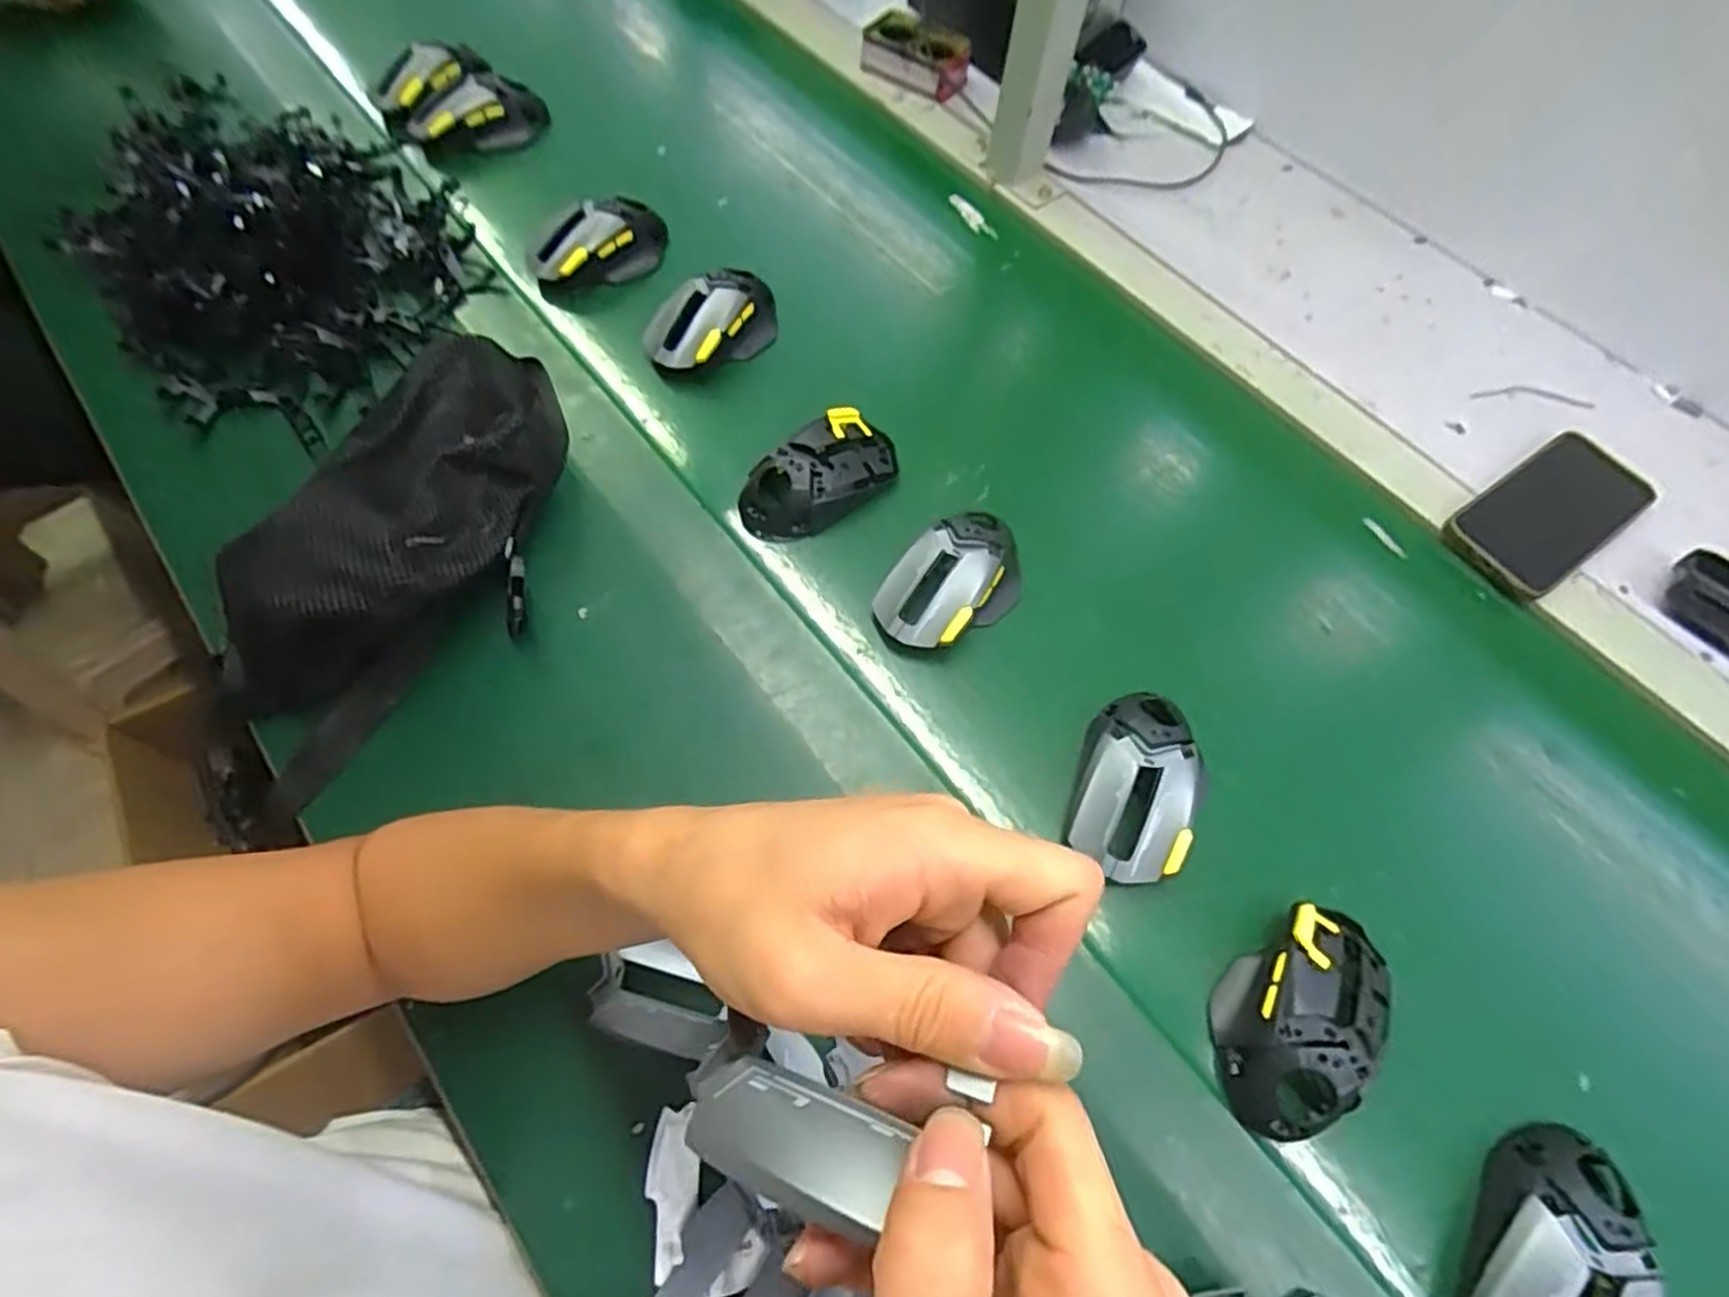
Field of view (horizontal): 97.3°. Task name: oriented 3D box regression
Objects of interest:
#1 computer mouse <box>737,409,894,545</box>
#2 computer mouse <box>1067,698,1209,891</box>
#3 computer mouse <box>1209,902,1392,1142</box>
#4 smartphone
[{"bbox_3d":[-0.029,-0.121,0.529,0.116,0.034,0.059,-38,71,-18],"label":"computer mouse"},{"bbox_3d":[0.162,0.080,0.446,0.068,0.039,0.117,17,65,6],"label":"computer mouse"},{"bbox_3d":[0.228,0.191,0.396,0.069,0.034,0.119,34,68,14],"label":"computer mouse"},{"bbox_3d":[0.500,-0.100,0.553,0.161,0.011,0.075,-31,69,-16],"label":"smartphone"}]

